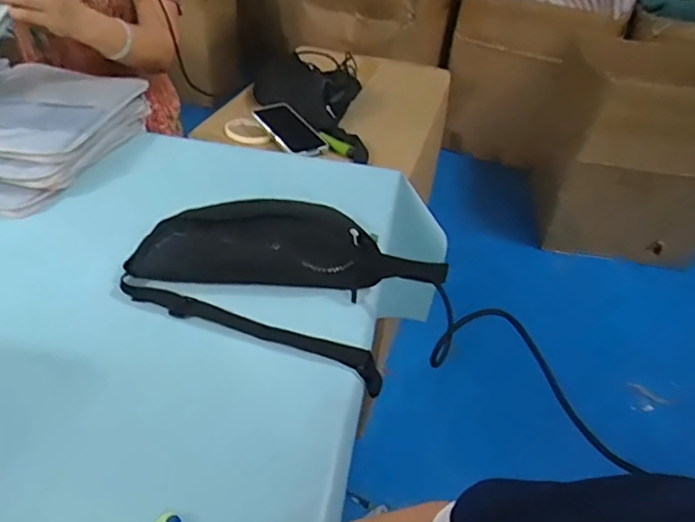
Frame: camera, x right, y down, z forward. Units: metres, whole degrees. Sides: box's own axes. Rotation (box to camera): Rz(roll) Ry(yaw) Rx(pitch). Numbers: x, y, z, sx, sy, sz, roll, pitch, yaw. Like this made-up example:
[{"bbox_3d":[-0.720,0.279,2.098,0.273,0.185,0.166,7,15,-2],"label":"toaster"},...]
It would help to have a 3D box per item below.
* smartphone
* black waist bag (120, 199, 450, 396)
[{"bbox_3d":[-0.099,-0.234,0.985,0.074,0.015,0.149,-27,63,-30],"label":"smartphone"},{"bbox_3d":[-0.066,0.002,0.630,0.321,0.066,0.212,20,40,18],"label":"black waist bag"}]

